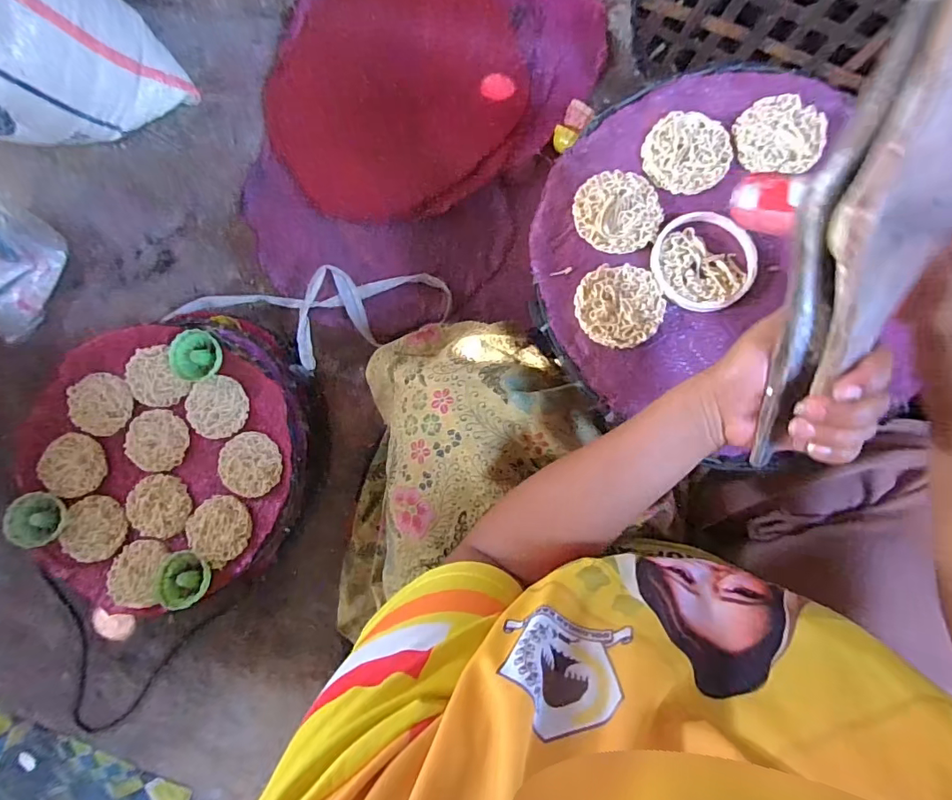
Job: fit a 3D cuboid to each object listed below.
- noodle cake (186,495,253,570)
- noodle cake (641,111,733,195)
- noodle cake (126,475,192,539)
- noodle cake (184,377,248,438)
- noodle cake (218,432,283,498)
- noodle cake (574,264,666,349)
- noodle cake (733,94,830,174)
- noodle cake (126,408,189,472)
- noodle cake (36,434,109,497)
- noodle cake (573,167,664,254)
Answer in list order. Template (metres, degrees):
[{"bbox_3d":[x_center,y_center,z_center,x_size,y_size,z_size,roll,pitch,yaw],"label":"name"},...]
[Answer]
[{"bbox_3d":[-0.305,0.154,0.592,0.069,0.016,0.073,-1,83,4],"label":"noodle cake"},{"bbox_3d":[0.193,-0.226,0.455,0.074,0.011,0.070,-1,83,4],"label":"noodle cake"},{"bbox_3d":[-0.384,0.129,0.601,0.075,0.012,0.072,-1,83,4],"label":"noodle cake"},{"bbox_3d":[-0.321,0.010,0.611,0.075,0.014,0.072,-1,83,4],"label":"noodle cake"},{"bbox_3d":[-0.275,0.078,0.599,0.078,0.009,0.076,-4,83,4],"label":"noodle cake"},{"bbox_3d":[0.129,-0.085,0.443,0.074,0.011,0.076,-1,83,4],"label":"noodle cake"},{"bbox_3d":[0.274,-0.242,0.449,0.072,0.013,0.074,-1,83,4],"label":"noodle cake"},{"bbox_3d":[-0.397,0.049,0.612,0.077,0.014,0.073,-1,83,4],"label":"noodle cake"},{"bbox_3d":[-0.500,0.081,0.615,0.065,0.028,0.076,3,83,5],"label":"noodle cake"},{"bbox_3d":[0.129,-0.173,0.451,0.074,0.011,0.076,-1,83,4],"label":"noodle cake"}]

